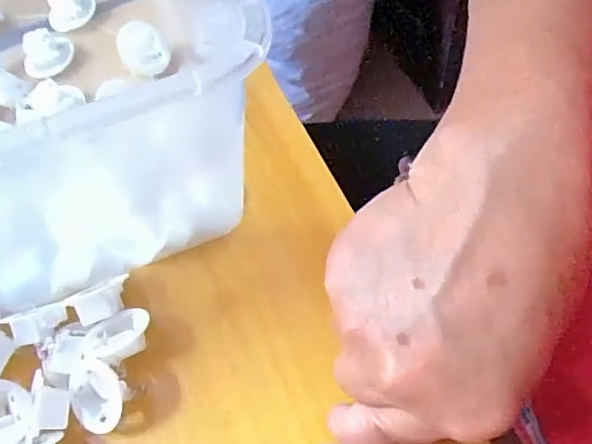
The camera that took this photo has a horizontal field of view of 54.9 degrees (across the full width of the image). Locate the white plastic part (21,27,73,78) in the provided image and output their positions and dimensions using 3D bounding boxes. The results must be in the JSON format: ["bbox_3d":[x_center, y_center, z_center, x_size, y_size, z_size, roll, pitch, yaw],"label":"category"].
[{"bbox_3d":[-0.159,-0.108,0.363,0.032,0.014,0.027,-27,63,-8],"label":"white plastic part"}]

